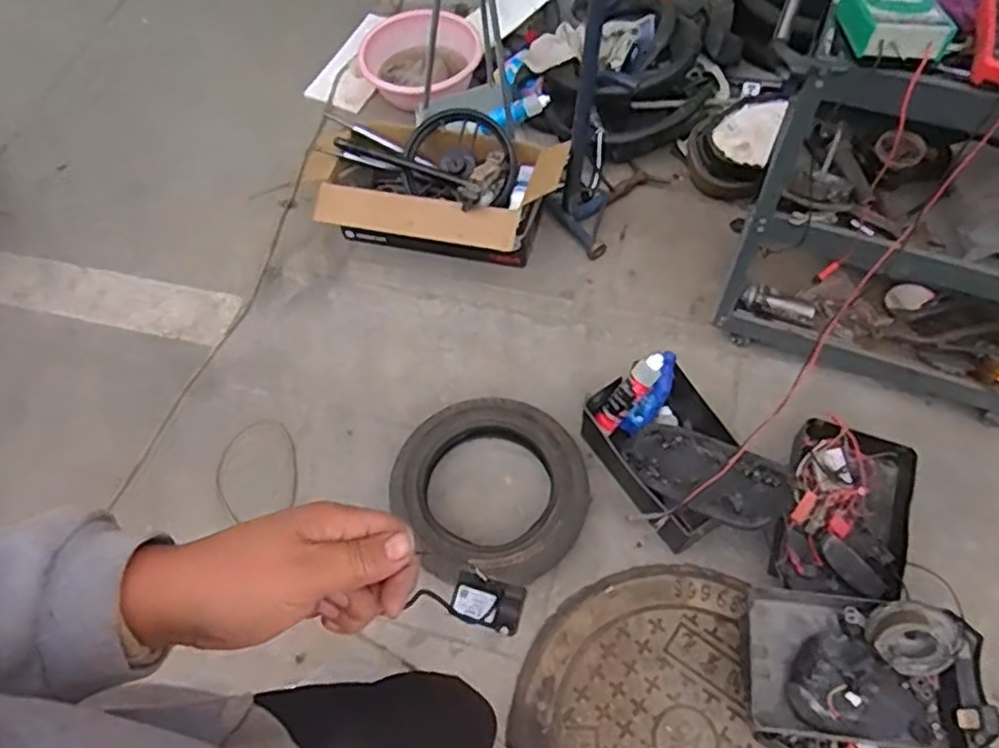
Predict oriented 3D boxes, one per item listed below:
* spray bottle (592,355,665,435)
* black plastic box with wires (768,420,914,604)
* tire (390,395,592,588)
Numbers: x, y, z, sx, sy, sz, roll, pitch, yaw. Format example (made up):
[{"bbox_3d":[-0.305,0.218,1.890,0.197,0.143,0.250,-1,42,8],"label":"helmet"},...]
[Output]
[{"bbox_3d":[0.257,0.032,1.360,0.053,0.043,0.172,44,116,20],"label":"spray bottle"},{"bbox_3d":[0.671,0.270,1.371,0.233,0.066,0.360,21,68,12],"label":"black plastic box with wires"},{"bbox_3d":[-0.014,0.222,1.376,0.357,0.082,0.376,-1,60,2],"label":"tire"}]

